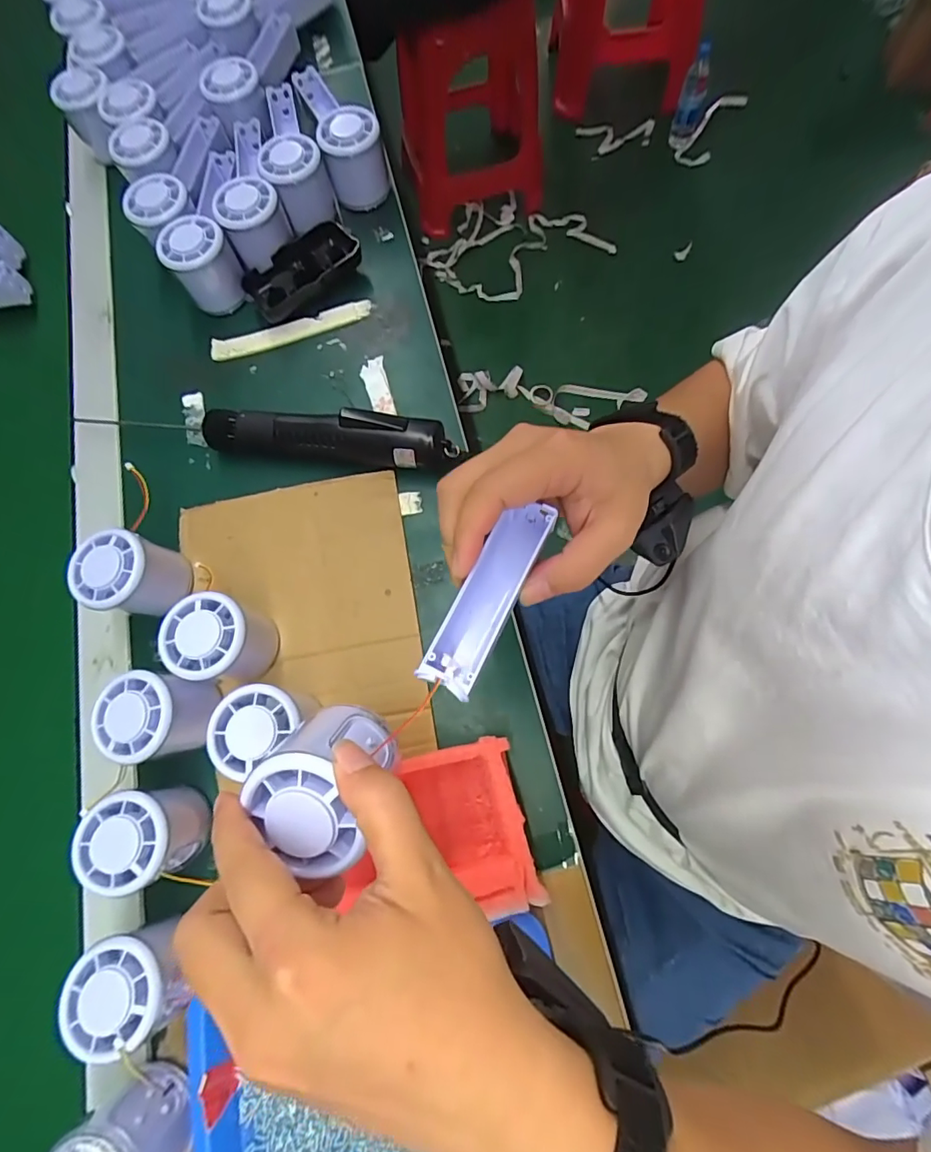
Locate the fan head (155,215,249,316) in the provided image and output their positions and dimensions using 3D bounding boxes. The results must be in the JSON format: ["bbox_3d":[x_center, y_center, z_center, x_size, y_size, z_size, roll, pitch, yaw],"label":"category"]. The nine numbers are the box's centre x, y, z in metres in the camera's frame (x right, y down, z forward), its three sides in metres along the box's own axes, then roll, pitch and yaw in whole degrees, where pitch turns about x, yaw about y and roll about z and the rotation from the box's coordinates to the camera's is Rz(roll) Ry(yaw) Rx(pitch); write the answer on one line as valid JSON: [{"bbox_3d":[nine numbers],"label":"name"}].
[{"bbox_3d":[-0.227,-0.267,0.445,0.055,0.063,0.055,-1,73,4],"label":"fan head"}]

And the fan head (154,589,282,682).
[{"bbox_3d":[-0.169,0.045,0.350,0.059,0.054,0.055,-1,73,4],"label":"fan head"}]

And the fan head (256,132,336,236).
[{"bbox_3d":[-0.151,-0.355,0.456,0.054,0.064,0.047,-16,75,-3],"label":"fan head"}]

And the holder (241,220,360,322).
[{"bbox_3d":[-0.147,-0.275,0.456,0.104,0.028,0.060,-33,77,-8],"label":"holder"}]

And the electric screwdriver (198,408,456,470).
[{"bbox_3d":[-0.111,-0.111,0.403,0.199,0.044,0.031,5,74,5],"label":"electric screwdriver"}]

